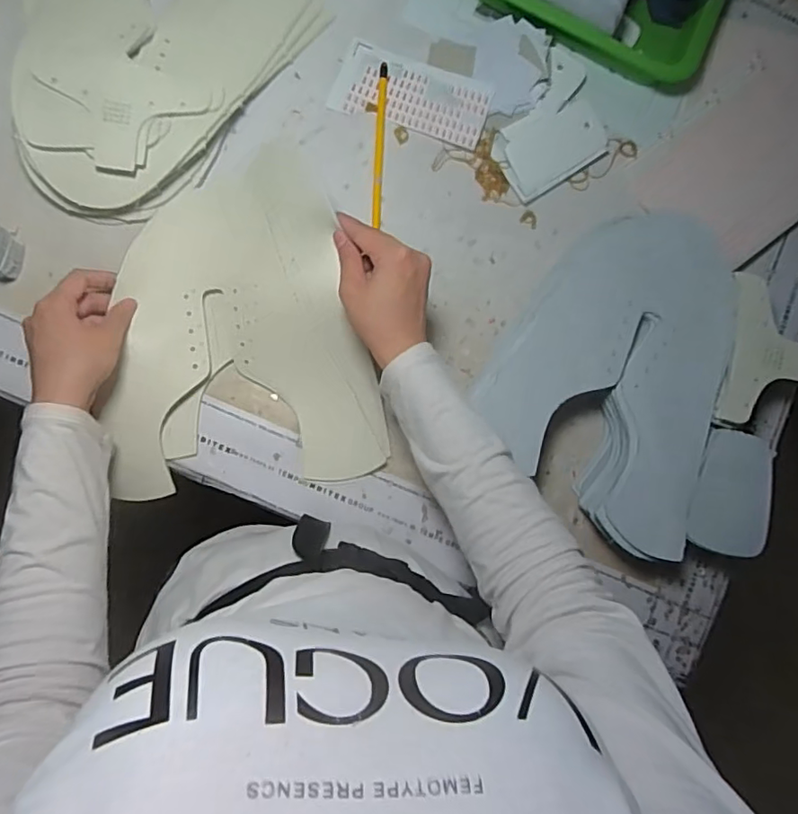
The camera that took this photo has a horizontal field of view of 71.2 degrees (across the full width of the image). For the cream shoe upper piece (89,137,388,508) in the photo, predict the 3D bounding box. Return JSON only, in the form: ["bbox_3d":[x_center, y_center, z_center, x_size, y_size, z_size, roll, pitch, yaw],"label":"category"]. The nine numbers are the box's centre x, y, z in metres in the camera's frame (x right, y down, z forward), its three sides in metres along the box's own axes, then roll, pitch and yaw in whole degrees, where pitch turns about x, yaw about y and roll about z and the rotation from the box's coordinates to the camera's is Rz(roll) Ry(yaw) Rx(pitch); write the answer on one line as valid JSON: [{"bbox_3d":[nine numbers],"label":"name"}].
[{"bbox_3d":[-0.145,-0.070,0.487,0.225,0.045,0.285,-11,88,-7],"label":"cream shoe upper piece"}]

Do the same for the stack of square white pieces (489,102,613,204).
[{"bbox_3d":[0.149,-0.254,0.543,0.112,0.013,0.069,-33,91,-8],"label":"stack of square white pieces"}]

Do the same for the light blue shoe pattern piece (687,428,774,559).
[{"bbox_3d":[0.292,0.074,0.482,0.068,0.008,0.105,17,84,-6],"label":"light blue shoe pattern piece"}]

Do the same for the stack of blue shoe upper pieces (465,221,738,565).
[{"bbox_3d":[0.188,-0.042,0.513,0.198,0.066,0.295,20,84,-6],"label":"stack of blue shoe upper pieces"}]

